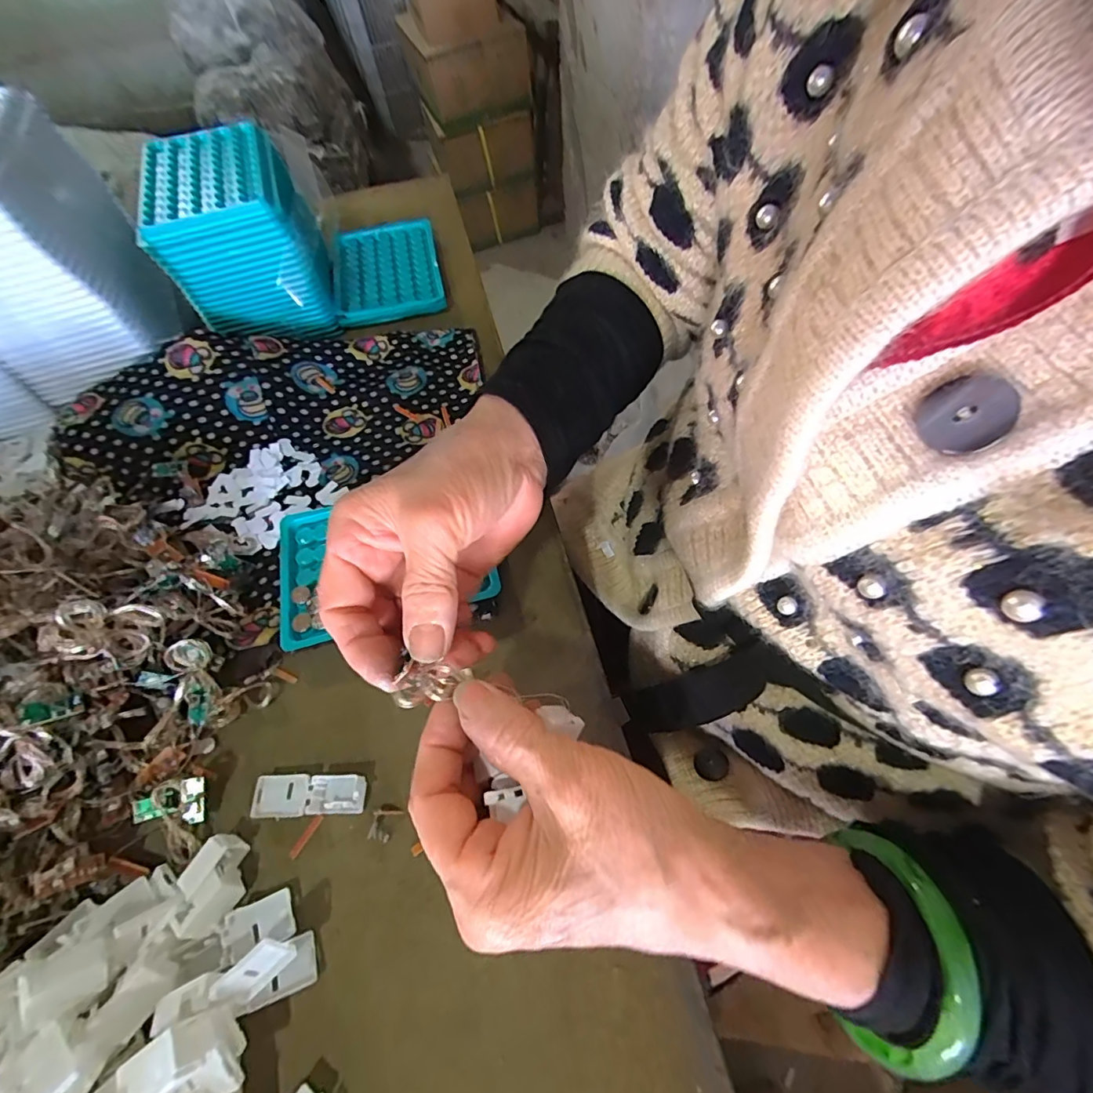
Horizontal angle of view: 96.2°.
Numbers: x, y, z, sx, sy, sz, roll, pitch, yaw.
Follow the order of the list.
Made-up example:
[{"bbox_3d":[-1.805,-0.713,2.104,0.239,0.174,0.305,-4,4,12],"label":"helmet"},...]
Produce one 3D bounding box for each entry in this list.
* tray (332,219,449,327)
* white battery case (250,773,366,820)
[{"bbox_3d":[-0.149,-0.261,0.460,0.095,0.011,0.134,-13,62,-6],"label":"tray"},{"bbox_3d":[-0.121,0.127,0.251,0.058,0.012,0.020,-2,61,0],"label":"white battery case"}]

